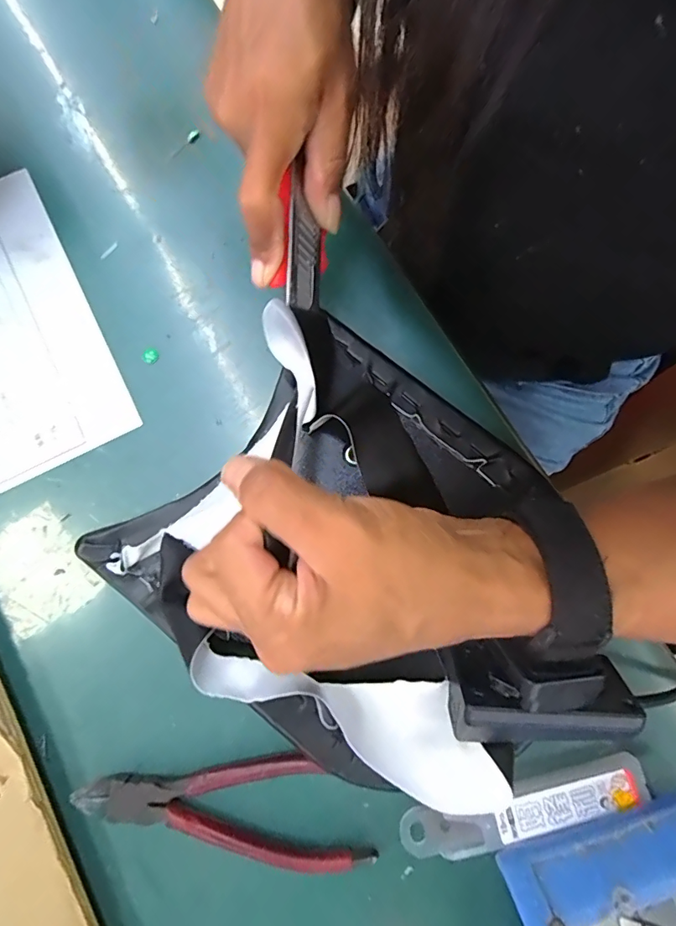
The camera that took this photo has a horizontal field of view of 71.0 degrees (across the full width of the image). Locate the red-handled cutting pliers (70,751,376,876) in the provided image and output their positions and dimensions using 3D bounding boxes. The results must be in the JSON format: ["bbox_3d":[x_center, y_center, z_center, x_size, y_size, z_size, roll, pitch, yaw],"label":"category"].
[{"bbox_3d":[-0.060,0.183,0.243,0.141,0.012,0.052,-7,77,-2],"label":"red-handled cutting pliers"}]

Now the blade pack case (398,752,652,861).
[{"bbox_3d":[0.096,0.178,0.243,0.126,0.015,0.023,-15,78,-4],"label":"blade pack case"}]

